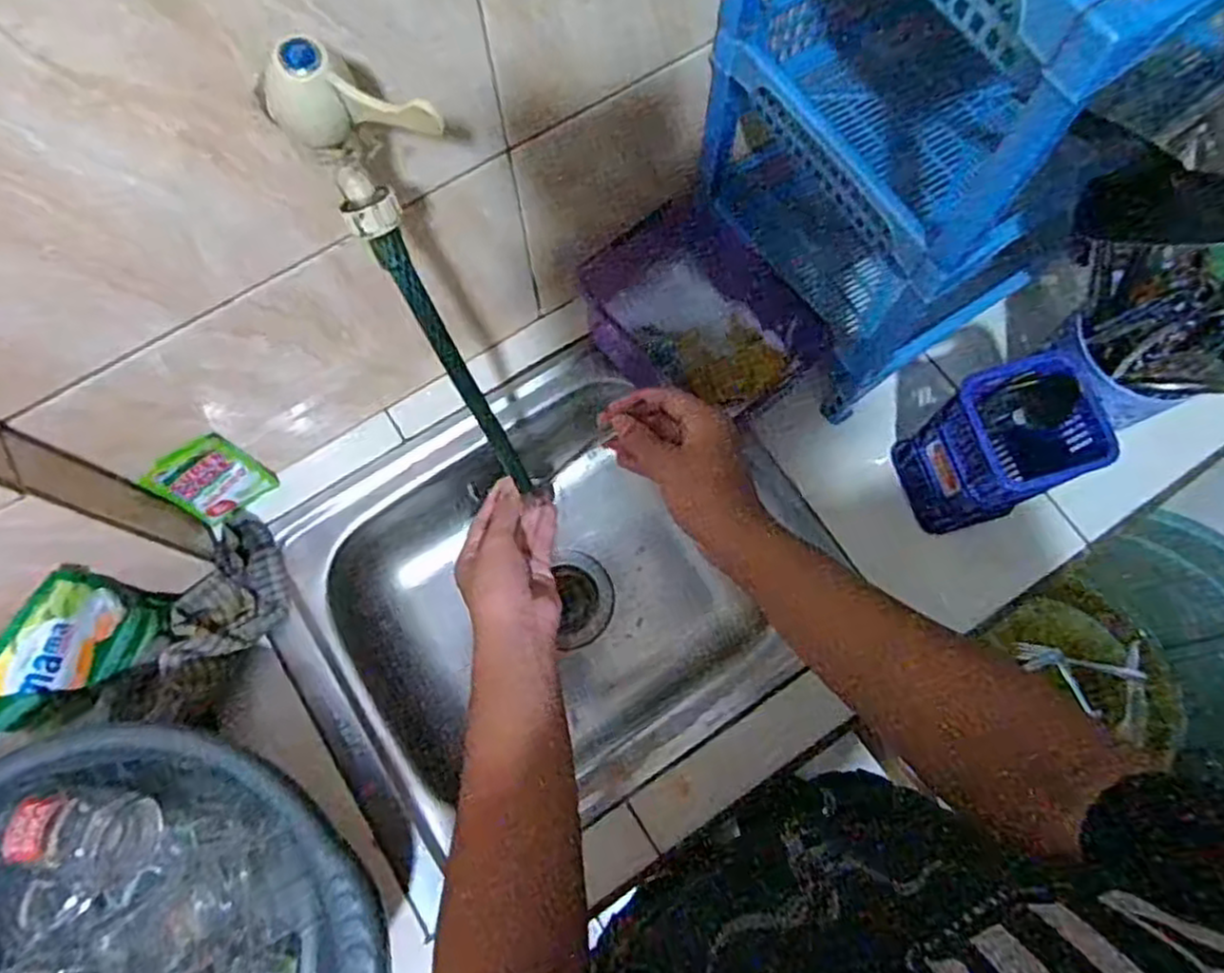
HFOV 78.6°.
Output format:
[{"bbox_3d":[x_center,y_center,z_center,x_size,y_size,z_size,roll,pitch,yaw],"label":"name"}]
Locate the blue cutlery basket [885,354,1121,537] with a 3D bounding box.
[{"bbox_3d":[0.340,-0.035,0.666,0.108,0.165,0.105,-21,75,-6],"label":"blue cutlery basket"}]

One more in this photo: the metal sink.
[{"bbox_3d":[-0.058,0.109,0.776,0.491,0.148,0.394,-32,76,-9],"label":"metal sink"}]

